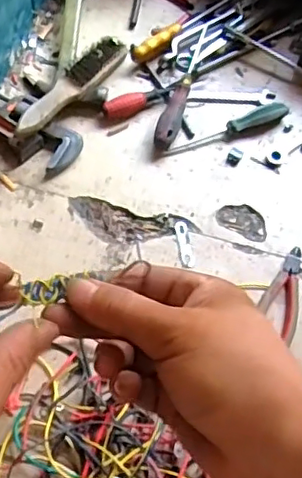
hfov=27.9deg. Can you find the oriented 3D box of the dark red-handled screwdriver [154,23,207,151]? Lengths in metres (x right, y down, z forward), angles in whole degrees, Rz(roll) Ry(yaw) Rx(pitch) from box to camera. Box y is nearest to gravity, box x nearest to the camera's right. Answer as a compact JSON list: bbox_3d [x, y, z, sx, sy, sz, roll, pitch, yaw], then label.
[{"bbox_3d":[0.050,-0.228,0.894,0.029,0.030,0.222,19,65,5],"label":"dark red-handled screwdriver"}]

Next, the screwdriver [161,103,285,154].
[{"bbox_3d":[0.107,-0.159,0.870,0.186,0.029,0.028,-18,68,-12],"label":"screwdriver"}]

